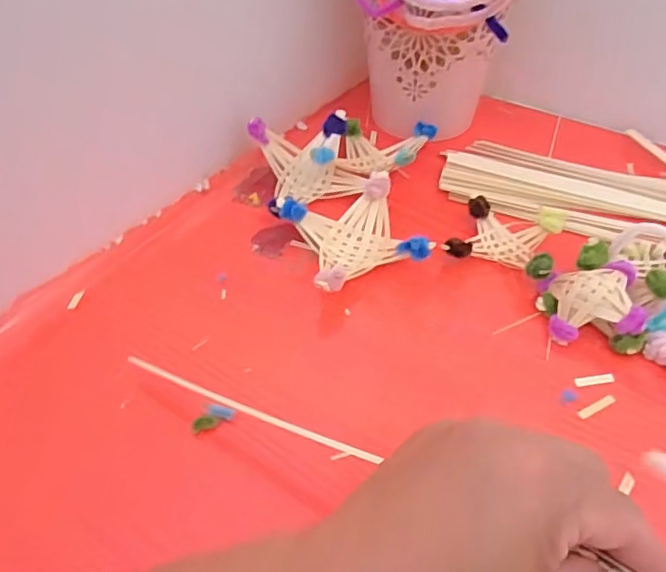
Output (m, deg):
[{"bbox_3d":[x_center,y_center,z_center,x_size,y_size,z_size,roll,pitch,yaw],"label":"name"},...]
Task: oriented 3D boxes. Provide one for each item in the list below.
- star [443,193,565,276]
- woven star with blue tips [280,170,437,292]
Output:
[{"bbox_3d":[0.120,-0.033,0.403,0.067,0.026,0.063,20,49,19],"label":"star"},{"bbox_3d":[0.015,-0.034,0.402,0.086,0.035,0.086,-17,48,-16],"label":"woven star with blue tips"}]

